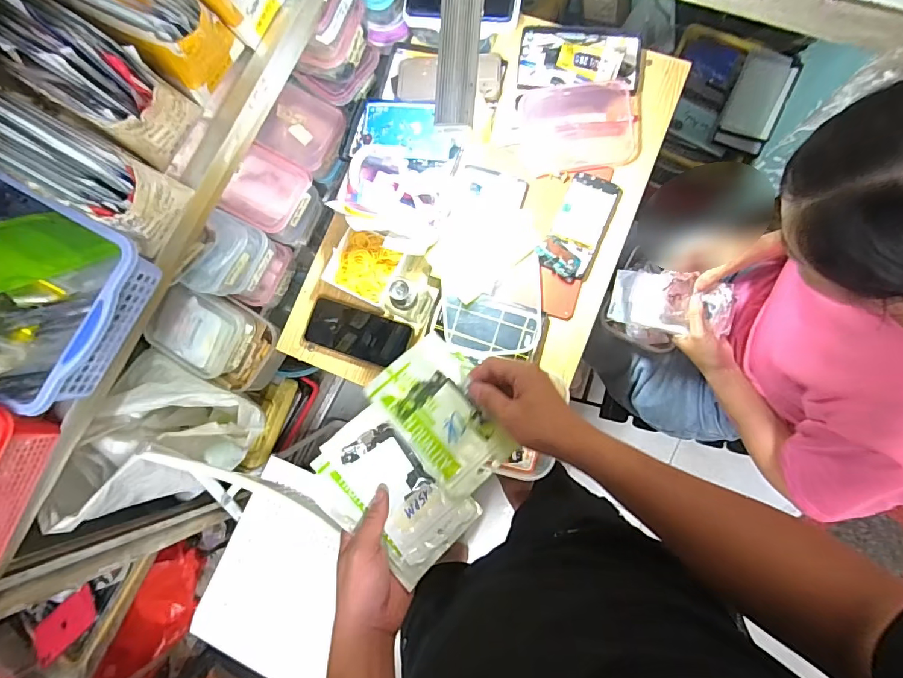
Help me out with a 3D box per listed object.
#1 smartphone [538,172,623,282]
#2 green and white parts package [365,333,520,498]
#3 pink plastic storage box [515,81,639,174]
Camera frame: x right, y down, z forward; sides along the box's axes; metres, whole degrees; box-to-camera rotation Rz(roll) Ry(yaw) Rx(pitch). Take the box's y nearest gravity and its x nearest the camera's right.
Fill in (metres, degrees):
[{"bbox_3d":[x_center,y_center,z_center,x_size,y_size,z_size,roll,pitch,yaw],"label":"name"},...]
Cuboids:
[{"bbox_3d":[0.195,-0.172,0.696,0.081,0.009,0.163,27,86,8],"label":"smartphone"},{"bbox_3d":[-0.007,0.081,0.488,0.101,0.013,0.150,-37,88,-11],"label":"green and white parts package"},{"bbox_3d":[0.196,-0.331,0.704,0.173,0.028,0.134,-5,82,5],"label":"pink plastic storage box"}]

